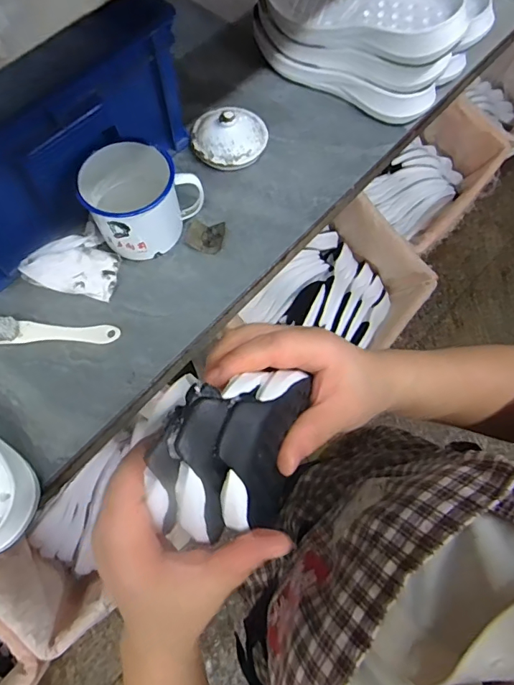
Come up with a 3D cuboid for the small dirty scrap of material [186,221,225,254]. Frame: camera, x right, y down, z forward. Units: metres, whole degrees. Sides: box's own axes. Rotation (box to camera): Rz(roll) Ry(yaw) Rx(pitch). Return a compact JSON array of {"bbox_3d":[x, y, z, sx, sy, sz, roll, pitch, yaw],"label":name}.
[{"bbox_3d":[-0.064,-0.132,0.562,0.044,0.015,0.041,12,68,5],"label":"small dirty scrap of material"}]

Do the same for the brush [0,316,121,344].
[{"bbox_3d":[-0.238,-0.014,0.508,0.160,0.026,0.028,-2,68,-1],"label":"brush"}]

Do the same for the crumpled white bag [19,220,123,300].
[{"bbox_3d":[-0.211,-0.100,0.531,0.096,0.047,0.085,6,68,2],"label":"crumpled white bag"}]

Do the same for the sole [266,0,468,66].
[{"bbox_3d":[0.143,-0.448,0.609,0.297,0.052,0.139,35,72,26],"label":"sole"}]

